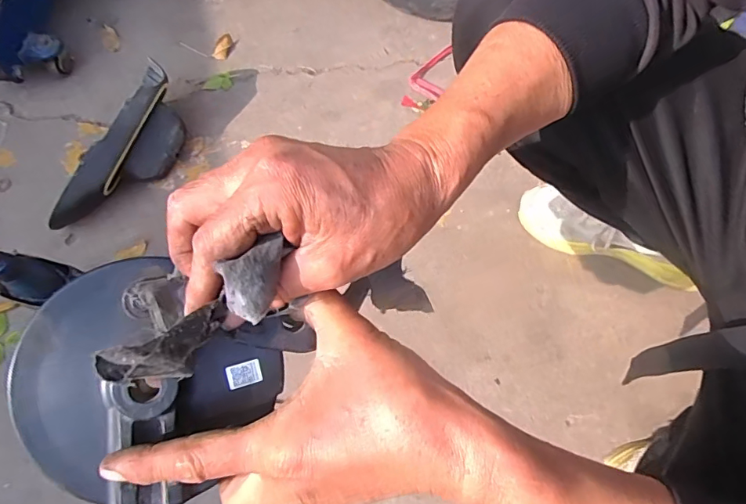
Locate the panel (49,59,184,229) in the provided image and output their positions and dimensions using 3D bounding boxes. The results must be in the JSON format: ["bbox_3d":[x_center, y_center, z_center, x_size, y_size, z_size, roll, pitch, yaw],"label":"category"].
[{"bbox_3d":[-0.365,-0.148,0.716,0.094,0.097,0.279,20,71,8],"label":"panel"}]

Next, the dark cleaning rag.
[{"bbox_3d":[-0.075,0.030,0.214,0.095,0.026,0.030,-39,74,-11],"label":"dark cleaning rag"}]

